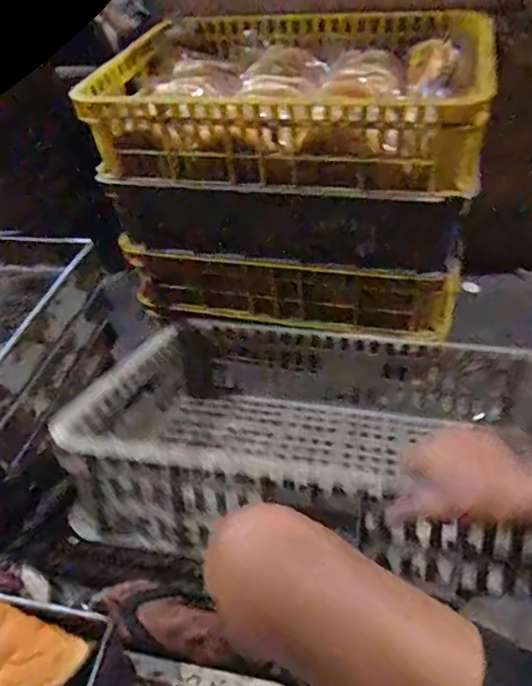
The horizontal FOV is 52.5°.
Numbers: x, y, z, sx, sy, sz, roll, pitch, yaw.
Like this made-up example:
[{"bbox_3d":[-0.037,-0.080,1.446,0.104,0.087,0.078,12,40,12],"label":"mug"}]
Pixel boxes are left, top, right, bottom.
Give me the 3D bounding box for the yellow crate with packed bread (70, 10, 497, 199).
[{"bbox_3d":[0.039,-0.428,0.923,0.634,0.126,0.434,9,47,16],"label":"yellow crate with packed bread"}]

